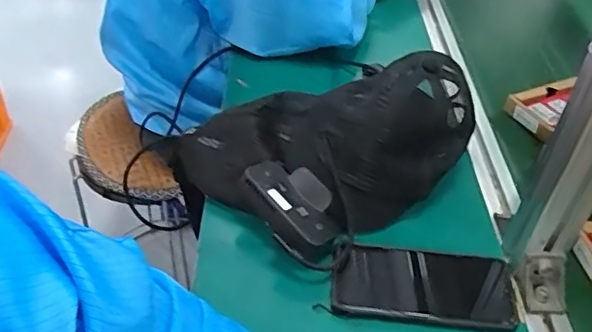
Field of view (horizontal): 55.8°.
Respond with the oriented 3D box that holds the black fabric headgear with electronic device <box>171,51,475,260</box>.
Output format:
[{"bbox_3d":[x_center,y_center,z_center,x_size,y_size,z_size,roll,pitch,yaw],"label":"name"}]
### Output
[{"bbox_3d":[0.046,-0.028,0.579,0.309,0.132,0.208,-14,46,-18],"label":"black fabric headgear with electronic device"}]

